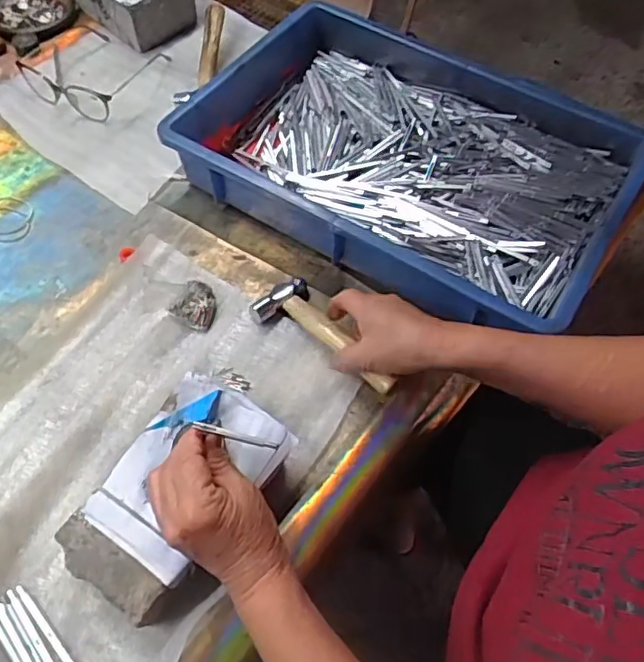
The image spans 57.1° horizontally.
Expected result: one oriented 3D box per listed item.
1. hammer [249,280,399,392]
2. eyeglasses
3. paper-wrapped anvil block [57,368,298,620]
[{"bbox_3d":[0.005,0.004,0.528,0.057,0.018,0.152,-39,57,-22],"label":"hammer"},{"bbox_3d":[-0.288,-0.339,0.738,0.176,0.041,0.150,31,63,16],"label":"eyeglasses"},{"bbox_3d":[-0.105,0.123,0.448,0.102,0.046,0.167,29,62,15],"label":"paper-wrapped anvil block"}]

